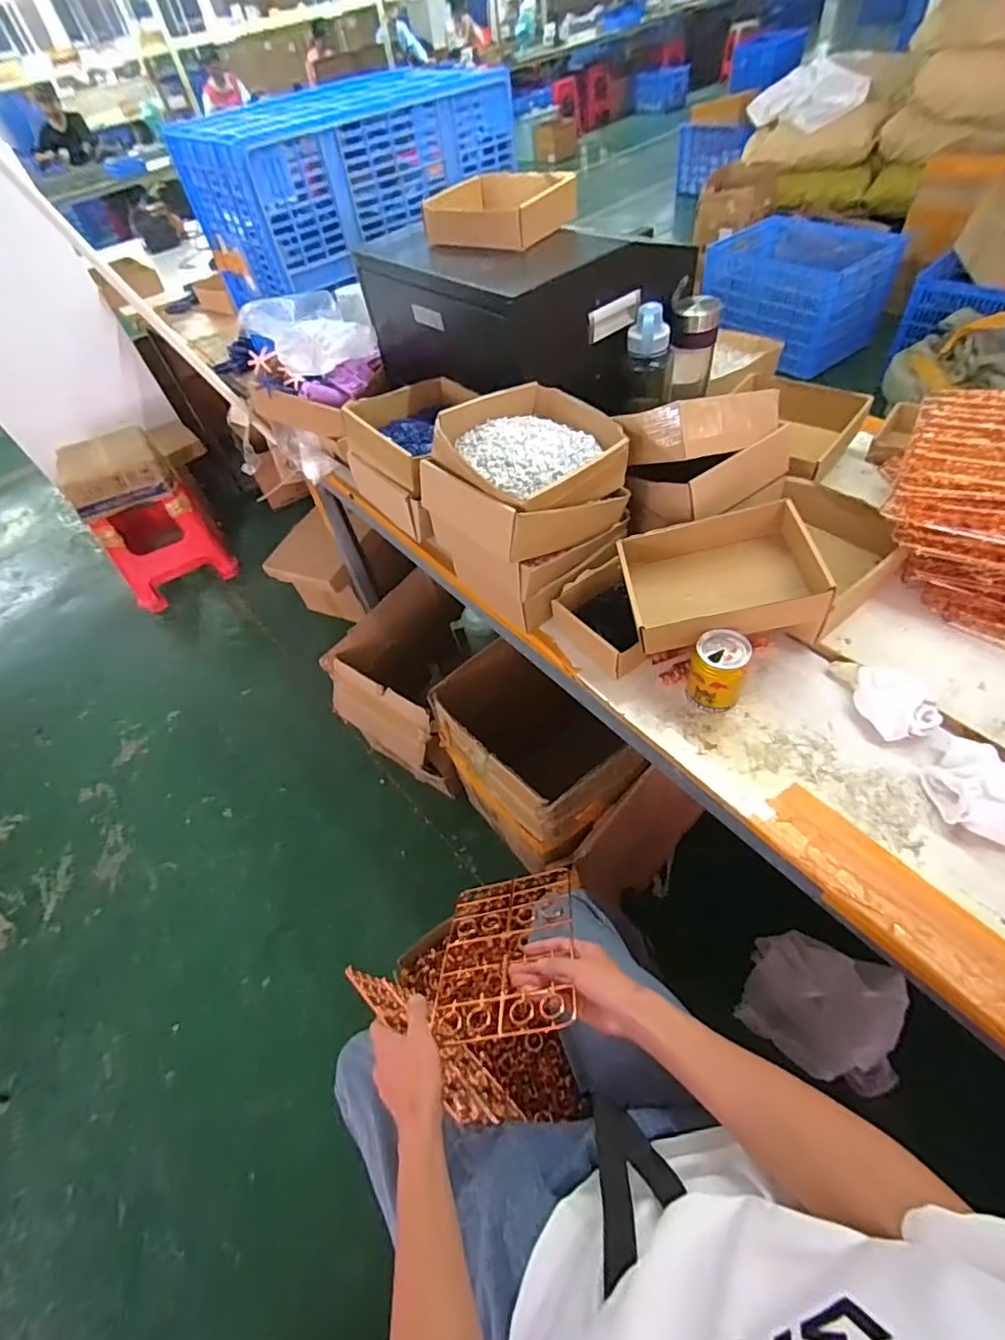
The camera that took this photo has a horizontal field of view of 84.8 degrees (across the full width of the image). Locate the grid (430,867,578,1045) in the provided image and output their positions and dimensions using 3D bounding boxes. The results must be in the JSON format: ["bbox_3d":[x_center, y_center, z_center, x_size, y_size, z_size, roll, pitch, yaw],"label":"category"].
[{"bbox_3d":[0.007,0.335,0.667,0.159,0.011,0.222,-15,20,12],"label":"grid"}]

